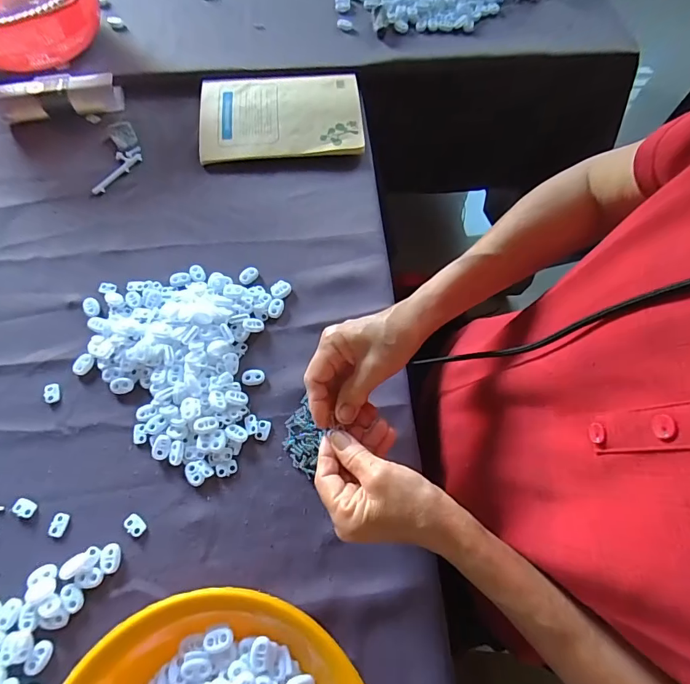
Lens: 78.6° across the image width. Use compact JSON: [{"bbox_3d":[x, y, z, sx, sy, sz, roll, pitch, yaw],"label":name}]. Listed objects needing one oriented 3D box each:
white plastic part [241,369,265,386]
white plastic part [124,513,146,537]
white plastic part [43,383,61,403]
[{"bbox_3d":[-0.091,0.035,0.421,0.022,0.004,0.016,-11,68,-5],"label":"white plastic part"},{"bbox_3d":[-0.184,0.160,0.369,0.020,0.004,0.014,41,73,15],"label":"white plastic part"},{"bbox_3d":[-0.289,0.050,0.414,0.016,0.004,0.019,-13,68,-6],"label":"white plastic part"}]

